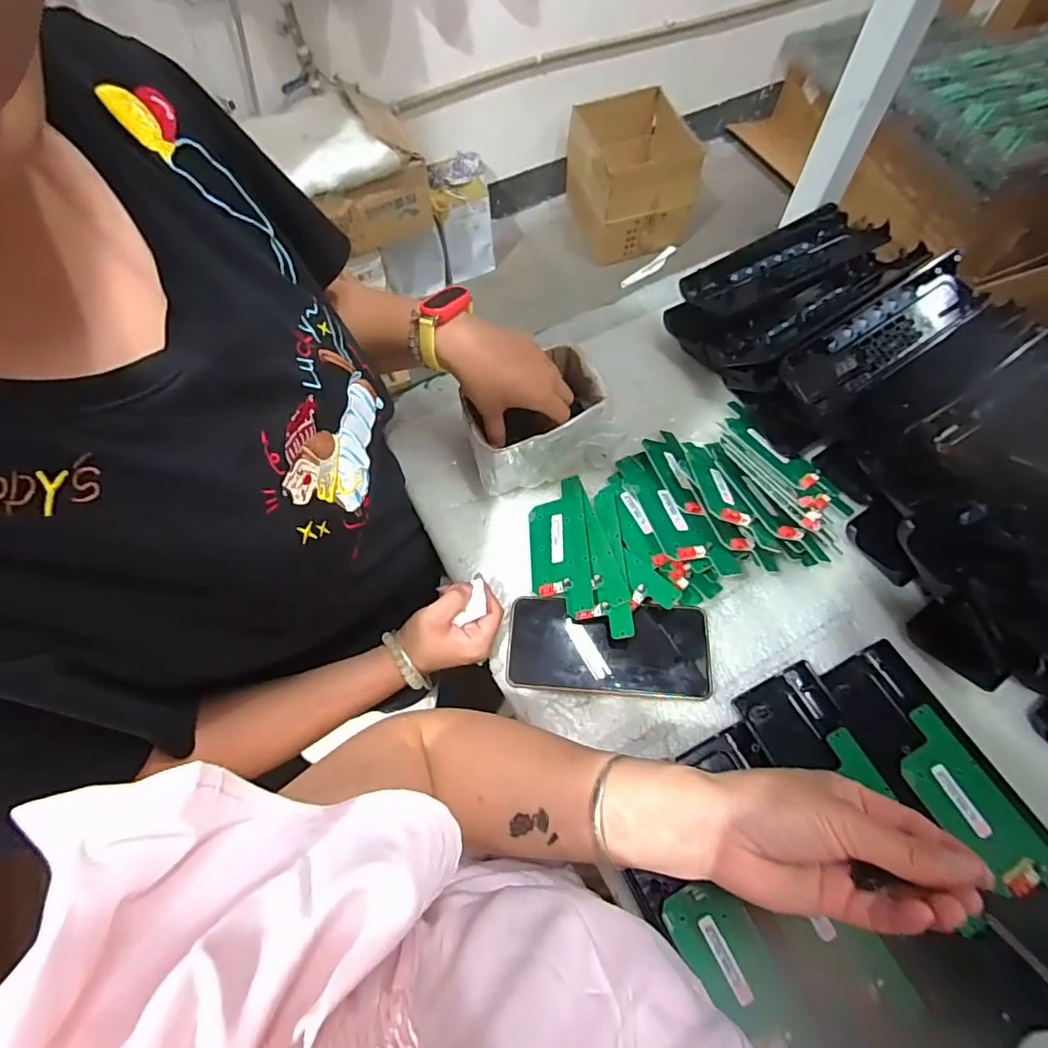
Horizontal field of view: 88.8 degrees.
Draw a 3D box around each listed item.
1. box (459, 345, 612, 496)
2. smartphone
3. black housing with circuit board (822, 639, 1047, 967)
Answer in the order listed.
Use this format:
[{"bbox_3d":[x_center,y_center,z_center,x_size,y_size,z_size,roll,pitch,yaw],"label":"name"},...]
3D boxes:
[{"bbox_3d":[0.013,-0.093,0.516,0.138,0.078,0.104,-19,64,-6],"label":"box"},{"bbox_3d":[0.071,0.103,0.449,0.165,0.014,0.074,2,73,6],"label":"smartphone"},{"bbox_3d":[0.326,0.207,0.388,0.061,0.018,0.243,-26,66,-9],"label":"black housing with circuit board"}]

